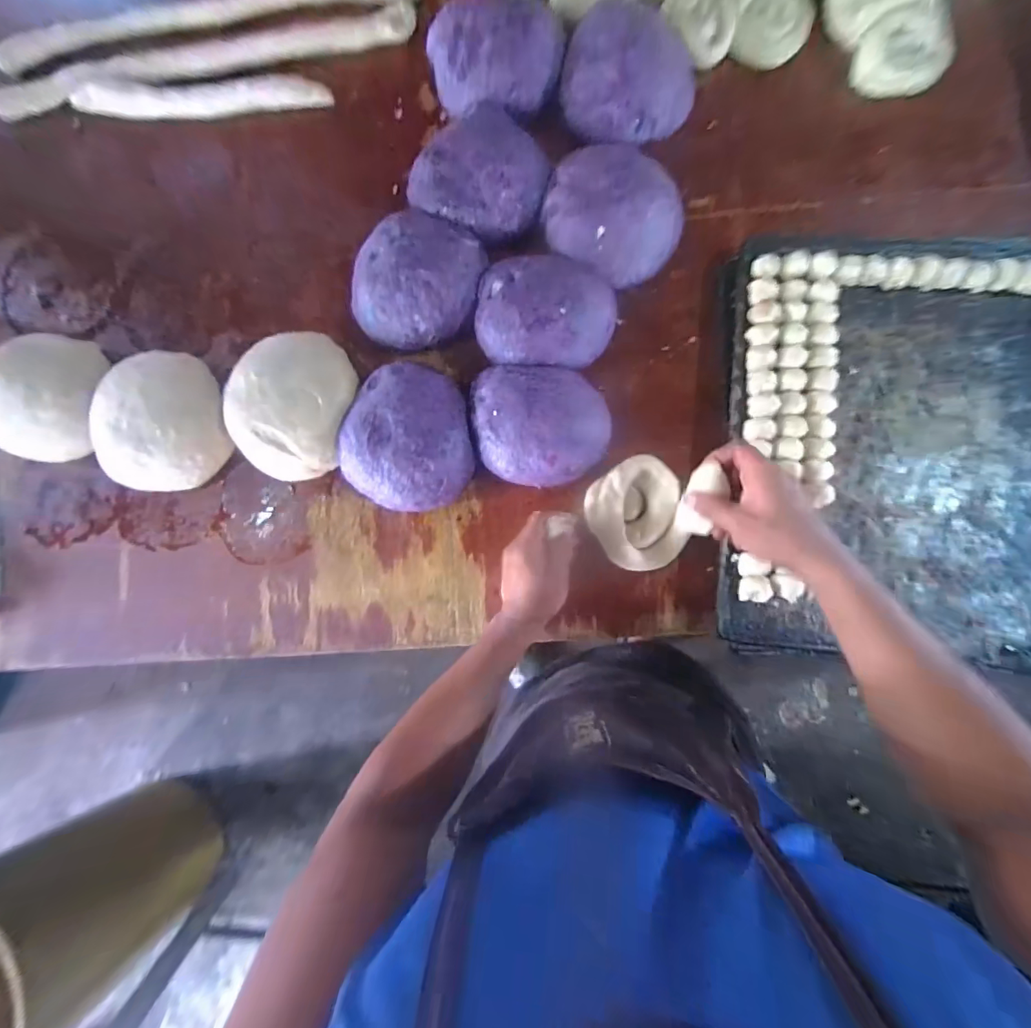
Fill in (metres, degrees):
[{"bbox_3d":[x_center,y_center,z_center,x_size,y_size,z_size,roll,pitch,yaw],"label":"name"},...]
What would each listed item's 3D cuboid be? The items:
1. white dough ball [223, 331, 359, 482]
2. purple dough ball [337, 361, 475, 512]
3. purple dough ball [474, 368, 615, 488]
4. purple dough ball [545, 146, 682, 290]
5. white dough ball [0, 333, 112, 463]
[{"bbox_3d":[-0.267,-0.124,0.544,0.151,0.062,0.162,0,84,5],"label":"white dough ball"},{"bbox_3d":[-0.126,-0.090,0.531,0.150,0.067,0.164,0,84,5],"label":"purple dough ball"},{"bbox_3d":[0.028,-0.101,0.516,0.159,0.063,0.132,6,85,5],"label":"purple dough ball"},{"bbox_3d":[0.118,-0.355,0.535,0.161,0.062,0.161,-33,83,1],"label":"purple dough ball"},{"bbox_3d":[-0.606,-0.153,0.583,0.123,0.058,0.165,-3,84,4],"label":"white dough ball"}]

